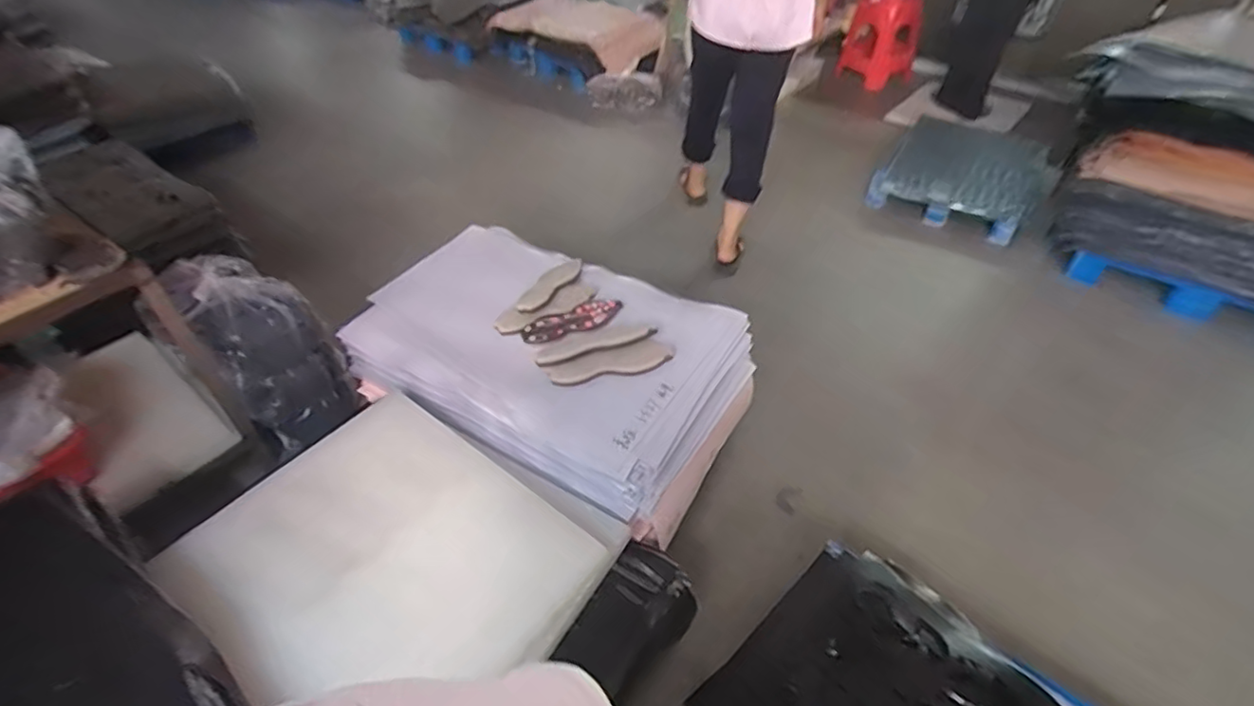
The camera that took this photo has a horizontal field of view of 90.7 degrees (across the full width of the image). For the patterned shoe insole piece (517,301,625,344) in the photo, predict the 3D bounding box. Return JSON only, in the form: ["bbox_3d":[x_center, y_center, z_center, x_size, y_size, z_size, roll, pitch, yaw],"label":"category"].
[{"bbox_3d":[-0.136,-0.087,1.594,0.272,0.017,0.094,-25,49,-24],"label":"patterned shoe insole piece"}]

